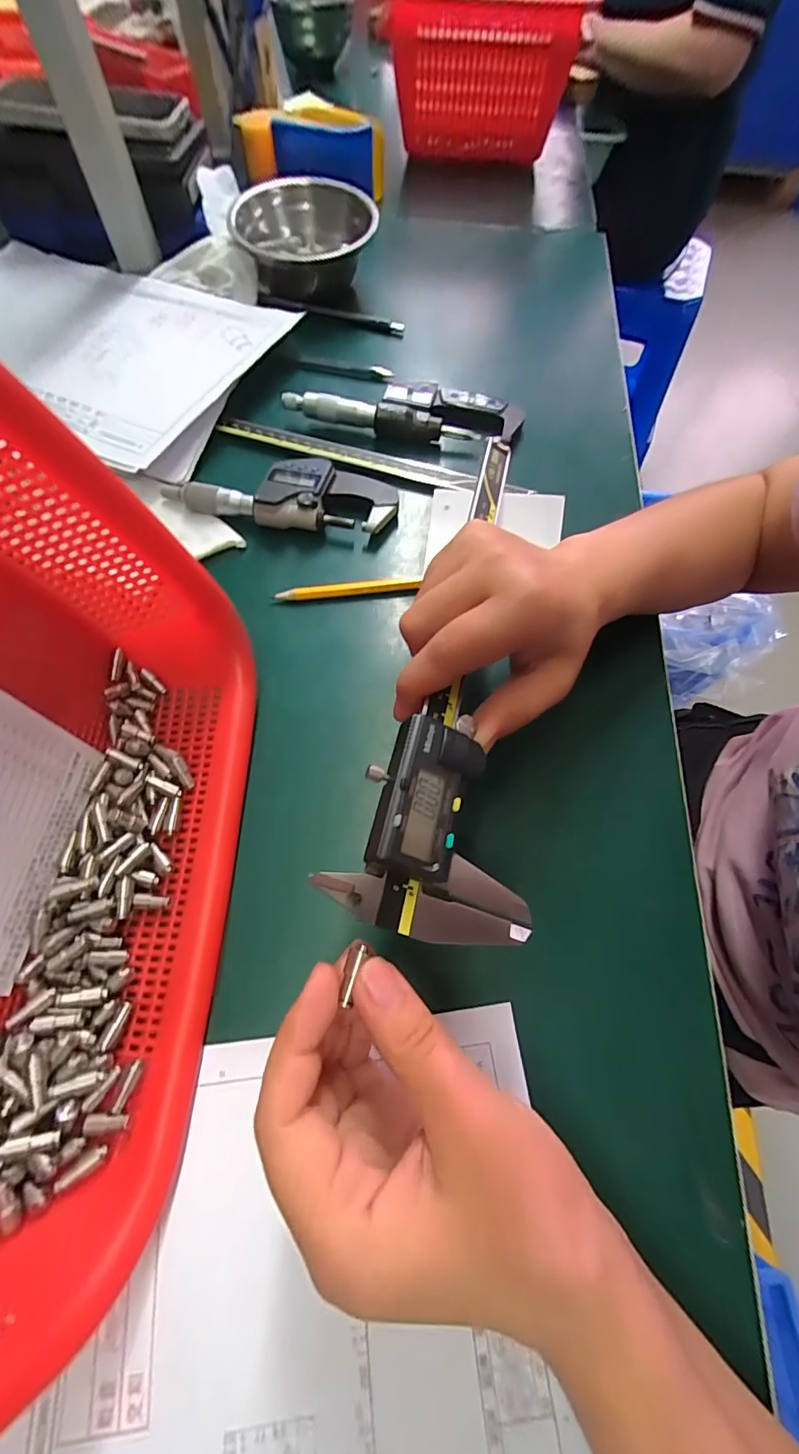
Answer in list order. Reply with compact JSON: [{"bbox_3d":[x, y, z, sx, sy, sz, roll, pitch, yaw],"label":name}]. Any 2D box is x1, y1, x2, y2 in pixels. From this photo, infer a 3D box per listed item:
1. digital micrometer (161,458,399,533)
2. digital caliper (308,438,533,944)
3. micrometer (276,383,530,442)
[{"bbox_3d":[-0.081,-0.164,0.328,0.155,0.022,0.052,6,65,1],"label":"digital micrometer"},{"bbox_3d":[0.031,-0.048,0.219,0.068,0.021,0.270,11,61,1],"label":"digital caliper"},{"bbox_3d":[0.004,-0.252,0.375,0.184,0.022,0.046,6,65,1],"label":"micrometer"}]

